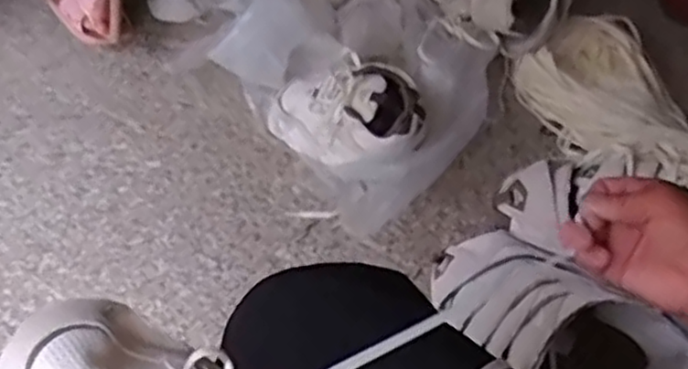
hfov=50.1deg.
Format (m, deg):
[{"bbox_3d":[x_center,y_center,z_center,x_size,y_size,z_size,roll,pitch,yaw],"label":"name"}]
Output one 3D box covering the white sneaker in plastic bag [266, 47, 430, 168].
[{"bbox_3d":[0.010,-0.107,1.050,0.216,0.108,0.132,34,63,25],"label":"white sneaker in plastic bag"}]

